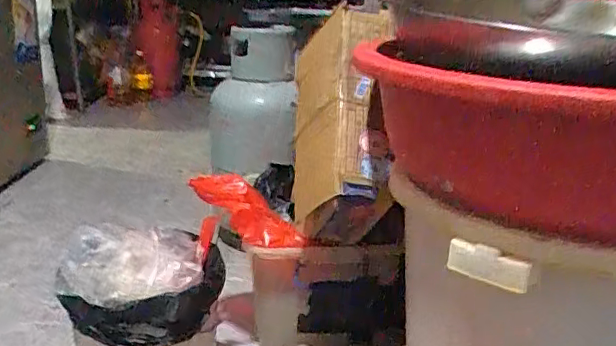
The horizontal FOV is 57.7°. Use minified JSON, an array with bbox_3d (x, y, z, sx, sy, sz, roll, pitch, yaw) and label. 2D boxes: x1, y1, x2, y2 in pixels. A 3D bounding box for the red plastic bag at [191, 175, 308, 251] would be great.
[{"bbox_3d":[-0.134,0.080,1.214,0.280,0.088,0.104,36,28,12],"label":"red plastic bag"}]

